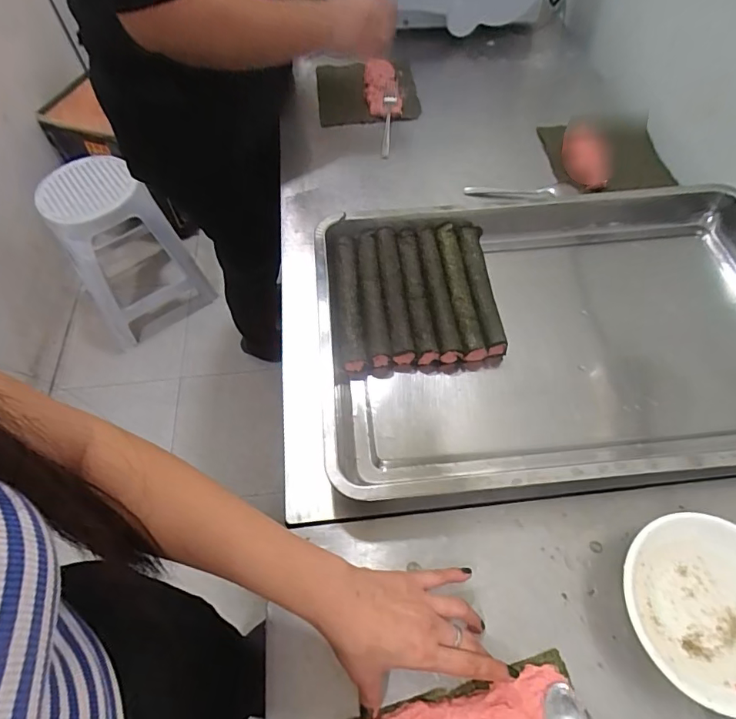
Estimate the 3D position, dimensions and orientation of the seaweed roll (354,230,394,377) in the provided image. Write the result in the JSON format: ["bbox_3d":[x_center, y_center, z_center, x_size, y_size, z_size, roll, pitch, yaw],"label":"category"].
[{"bbox_3d":[0.004,-0.074,0.593,0.031,0.039,0.197,-6,59,-2],"label":"seaweed roll"}]

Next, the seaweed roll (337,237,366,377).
[{"bbox_3d":[-0.024,-0.076,0.596,0.028,0.031,0.193,-5,59,-2],"label":"seaweed roll"}]

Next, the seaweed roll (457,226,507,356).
[{"bbox_3d":[0.143,-0.088,0.604,0.028,0.040,0.187,-5,59,-2],"label":"seaweed roll"}]

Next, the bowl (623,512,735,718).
[{"bbox_3d":[0.287,0.210,0.407,0.141,0.049,0.135,-1,59,1],"label":"bowl"}]

